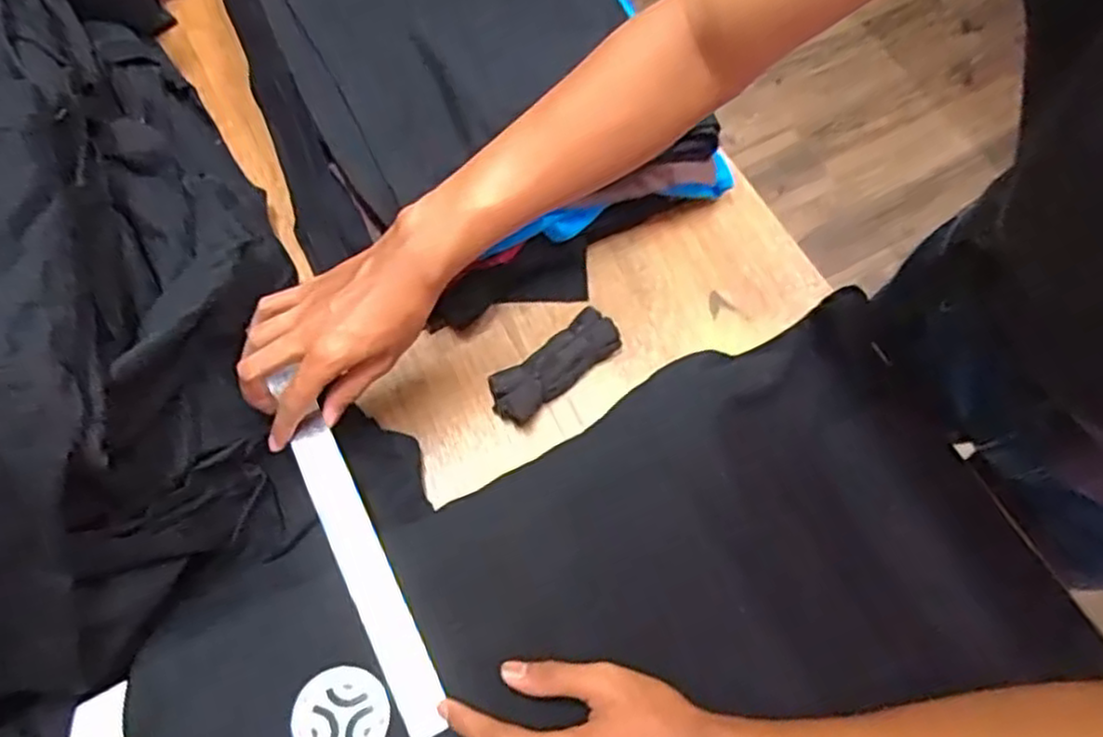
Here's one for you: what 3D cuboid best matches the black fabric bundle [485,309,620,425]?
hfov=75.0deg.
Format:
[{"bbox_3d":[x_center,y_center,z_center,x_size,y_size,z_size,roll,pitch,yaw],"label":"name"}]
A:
[{"bbox_3d":[0.001,-0.003,0.647,0.130,0.032,0.051,-37,74,-15],"label":"black fabric bundle"}]

